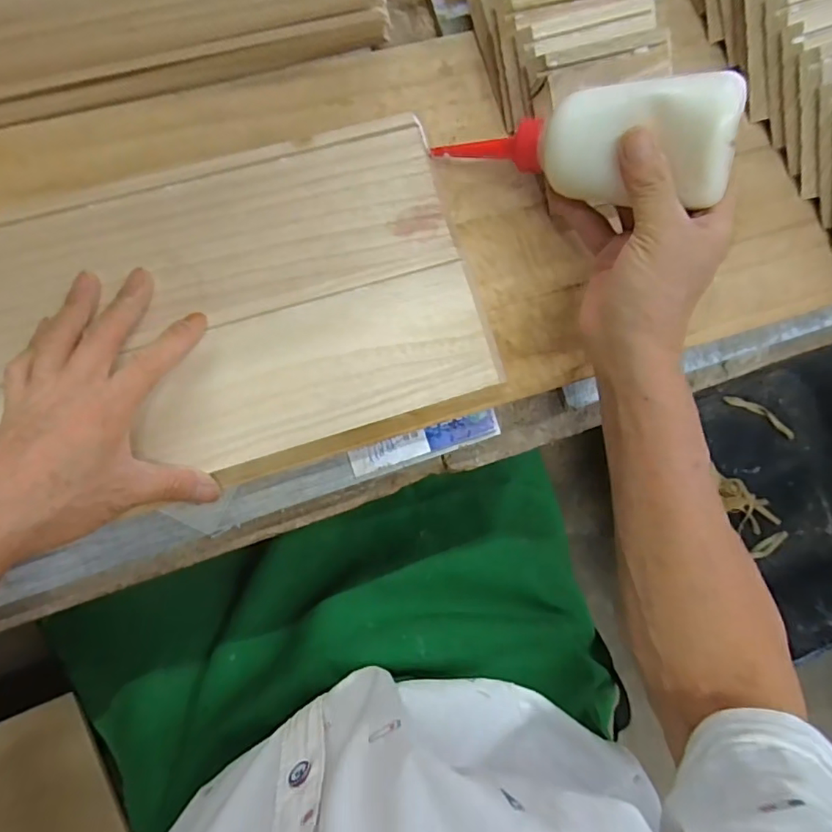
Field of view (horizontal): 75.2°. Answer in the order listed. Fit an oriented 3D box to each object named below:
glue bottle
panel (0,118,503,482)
[{"bbox_3d":[0.091,-0.154,0.312,0.167,0.036,0.053,15,81,34],"label":"glue bottle"},{"bbox_3d":[-0.149,-0.056,0.334,0.369,0.011,0.186,-16,86,-8],"label":"panel"}]

